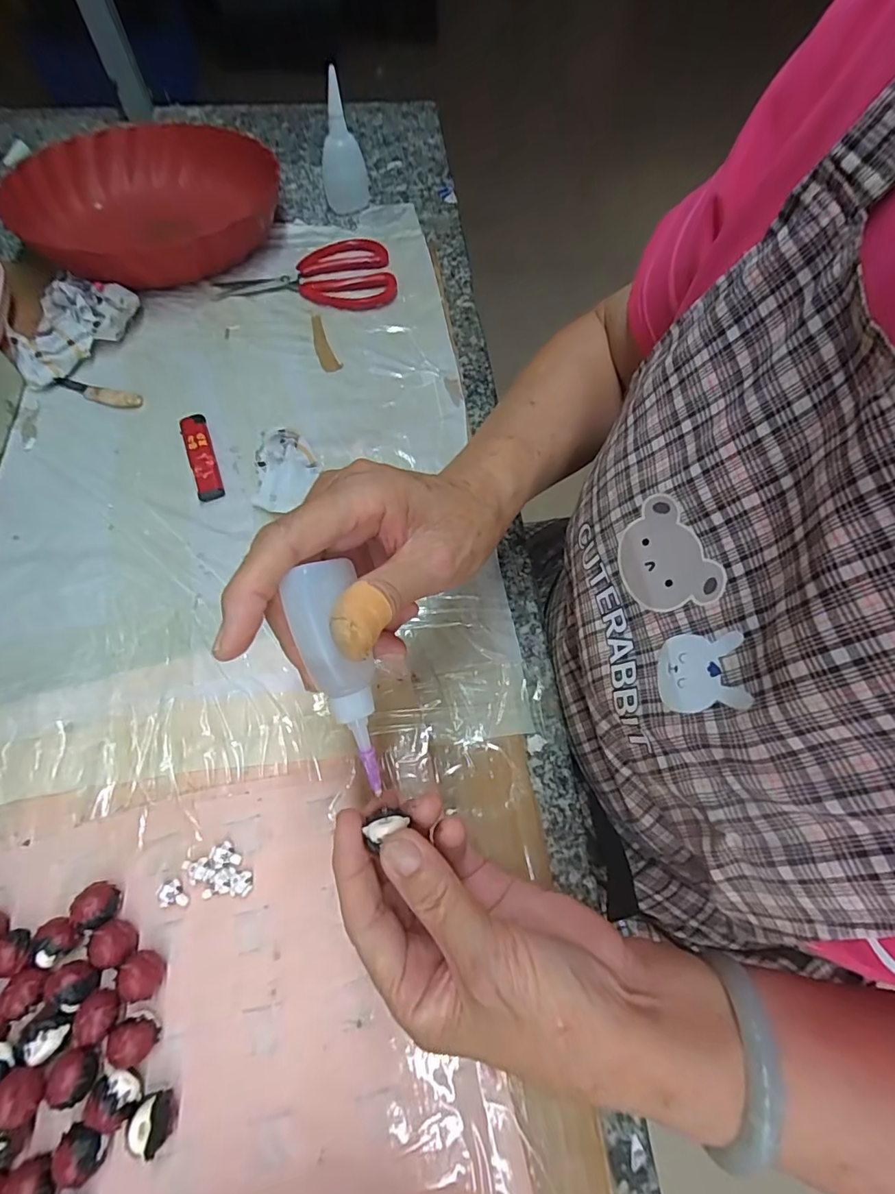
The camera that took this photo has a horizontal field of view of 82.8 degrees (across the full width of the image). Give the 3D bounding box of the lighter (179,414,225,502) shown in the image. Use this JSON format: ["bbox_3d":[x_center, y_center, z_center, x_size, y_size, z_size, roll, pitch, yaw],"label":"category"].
[{"bbox_3d":[-0.183,-0.105,0.377,0.019,0.012,0.075,-20,67,-10],"label":"lighter"}]

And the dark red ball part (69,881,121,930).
[{"bbox_3d":[-0.177,0.155,0.256,0.022,0.017,0.020,1,65,-1],"label":"dark red ball part"}]

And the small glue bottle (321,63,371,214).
[{"bbox_3d":[-0.105,-0.449,0.505,0.046,0.094,0.054,-10,66,-6],"label":"small glue bottle"}]

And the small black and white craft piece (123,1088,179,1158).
[{"bbox_3d":[-0.128,0.228,0.221,0.015,0.021,0.019,-34,70,-16],"label":"small black and white craft piece"}]

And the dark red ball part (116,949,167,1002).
[{"bbox_3d":[-0.146,0.181,0.243,0.016,0.018,0.020,-20,67,-11],"label":"dark red ball part"}]

